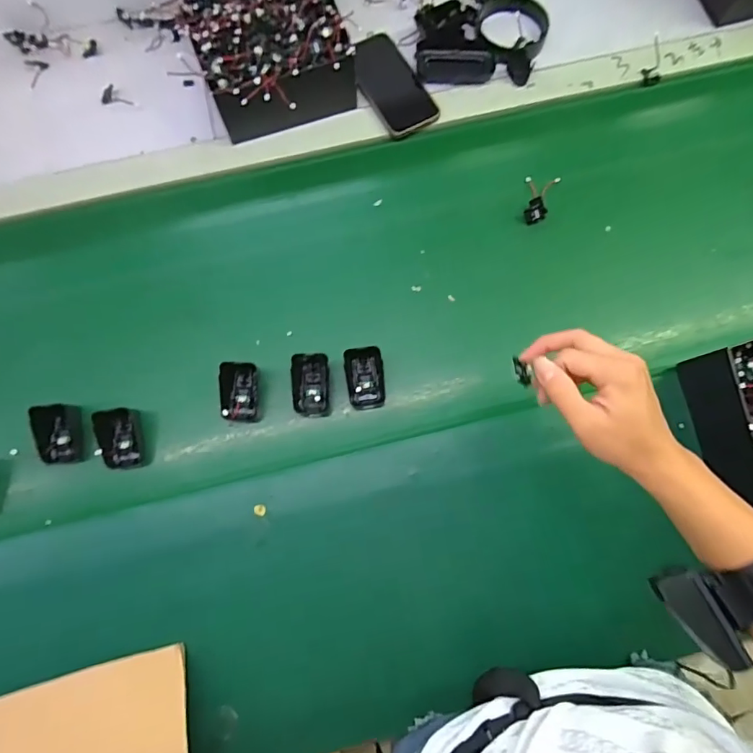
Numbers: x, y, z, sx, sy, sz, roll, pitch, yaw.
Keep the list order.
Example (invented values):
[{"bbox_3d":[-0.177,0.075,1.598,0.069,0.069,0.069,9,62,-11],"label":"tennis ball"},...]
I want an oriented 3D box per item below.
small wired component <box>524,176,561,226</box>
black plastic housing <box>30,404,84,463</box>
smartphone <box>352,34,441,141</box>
[{"bbox_3d":[0.214,-0.235,0.626,0.041,0.026,0.078,16,78,5],"label":"small wired component"},{"bbox_3d":[-0.363,0.066,0.550,0.044,0.038,0.067,-4,77,0],"label":"black plastic housing"},{"bbox_3d":[0.017,-0.410,0.667,0.077,0.014,0.172,-24,78,-4],"label":"smartphone"}]

